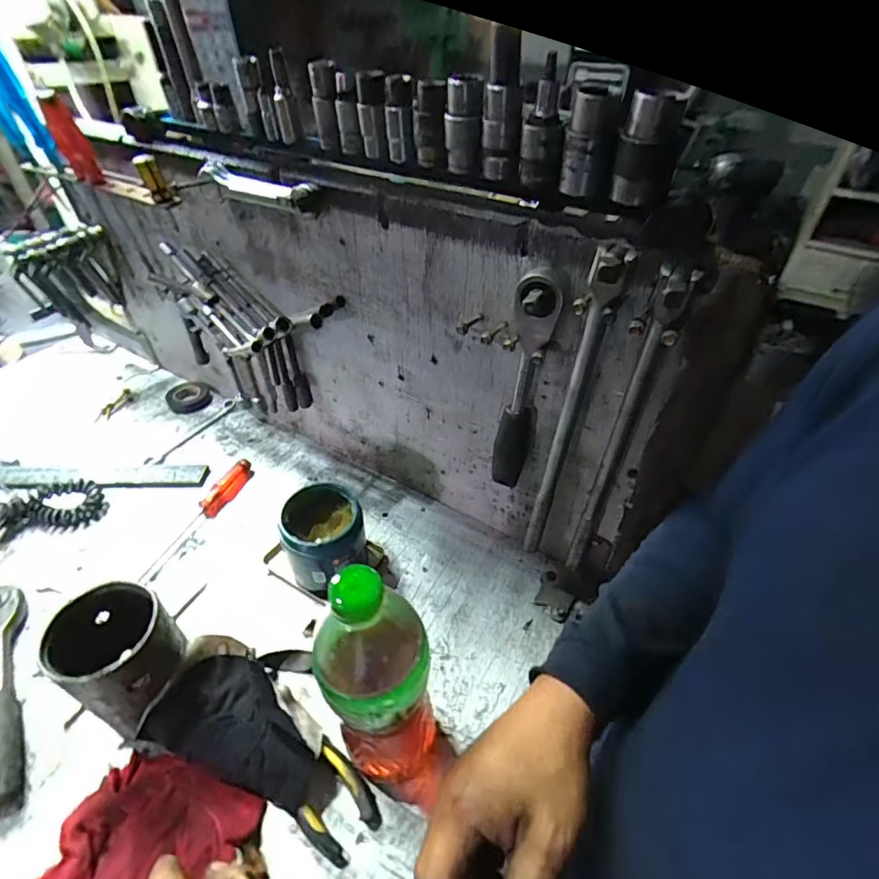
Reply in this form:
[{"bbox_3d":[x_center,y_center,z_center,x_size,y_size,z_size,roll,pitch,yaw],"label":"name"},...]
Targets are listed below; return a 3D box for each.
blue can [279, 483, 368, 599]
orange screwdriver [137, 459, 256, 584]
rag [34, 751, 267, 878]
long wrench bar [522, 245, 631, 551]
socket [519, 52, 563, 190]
[{"bbox_3d":[-0.130,0.117,0.565,0.085,0.106,0.093,2,42,-1],"label":"blue can"},{"bbox_3d":[-0.312,0.099,0.643,0.028,0.027,0.197,17,44,15],"label":"orange screwdriver"},{"bbox_3d":[-0.237,0.329,0.377,0.136,0.033,0.139,15,44,13],"label":"rag"},{"bbox_3d":[0.111,-0.001,0.440,0.021,0.341,0.031,14,43,12],"label":"long wrench bar"},{"bbox_3d":[0.070,-0.211,0.330,0.026,0.075,0.022,7,42,5],"label":"socket"}]

